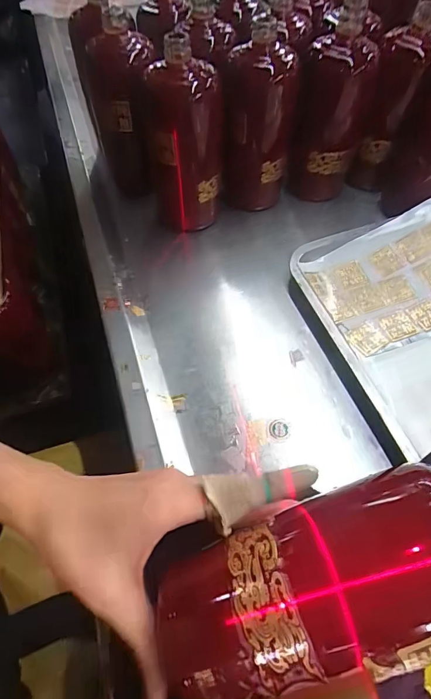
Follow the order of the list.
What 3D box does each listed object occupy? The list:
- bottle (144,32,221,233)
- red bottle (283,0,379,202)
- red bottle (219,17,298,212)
[{"bbox_3d":[-0.035,-0.224,0.452,0.082,0.178,0.074,-7,56,-1],"label":"bottle"},{"bbox_3d":[0.134,-0.284,0.476,0.077,0.195,0.083,14,58,13],"label":"red bottle"},{"bbox_3d":[0.048,-0.253,0.472,0.074,0.180,0.069,6,56,7],"label":"red bottle"}]

